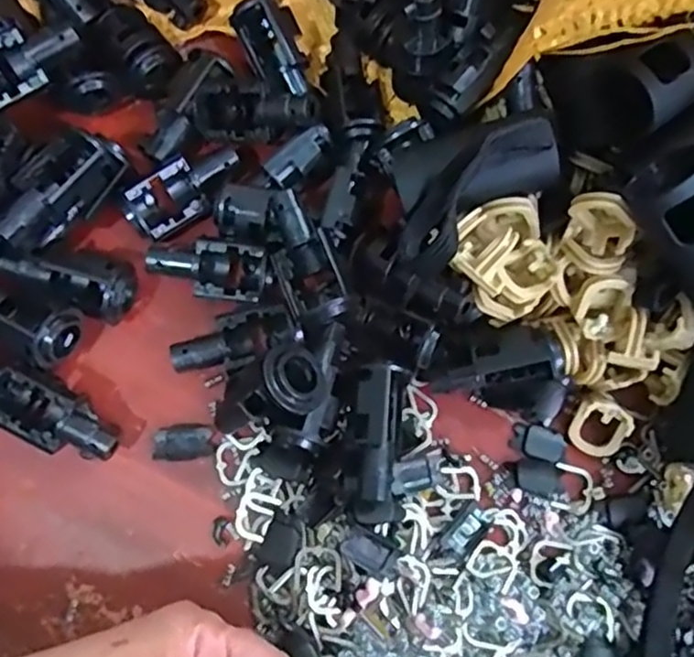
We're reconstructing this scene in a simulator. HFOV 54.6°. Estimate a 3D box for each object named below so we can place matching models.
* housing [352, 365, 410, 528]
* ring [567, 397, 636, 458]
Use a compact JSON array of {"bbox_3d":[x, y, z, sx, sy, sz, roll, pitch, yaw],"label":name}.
[{"bbox_3d":[0.014,0.046,0.264,0.020,0.023,0.060,5,78,0],"label":"housing"},{"bbox_3d":[0.106,0.041,0.280,0.025,0.007,0.025,8,112,21],"label":"ring"}]

